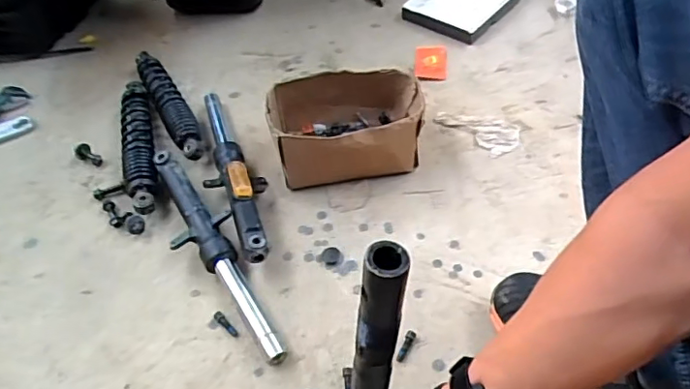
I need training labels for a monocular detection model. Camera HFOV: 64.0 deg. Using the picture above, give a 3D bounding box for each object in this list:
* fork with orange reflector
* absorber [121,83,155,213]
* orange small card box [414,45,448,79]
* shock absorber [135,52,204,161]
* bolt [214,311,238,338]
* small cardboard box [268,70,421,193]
[{"bbox_3d":[-0.164,-0.041,0.793,0.080,0.060,0.366,-17,50,-9],"label":"fork with orange reflector"},{"bbox_3d":[-0.319,-0.082,0.853,0.045,0.040,0.291,-16,50,-8],"label":"absorber"},{"bbox_3d":[0.148,-0.232,0.953,0.054,0.011,0.088,1,50,7],"label":"orange small card box"},{"bbox_3d":[-0.290,-0.151,0.910,0.047,0.039,0.285,-26,52,-15],"label":"shock absorber"},{"bbox_3d":[-0.142,0.155,0.659,0.011,0.011,0.042,-39,56,-24],"label":"bolt"},{"bbox_3d":[0.005,-0.098,0.803,0.213,0.099,0.147,-10,49,-3],"label":"small cardboard box"}]

